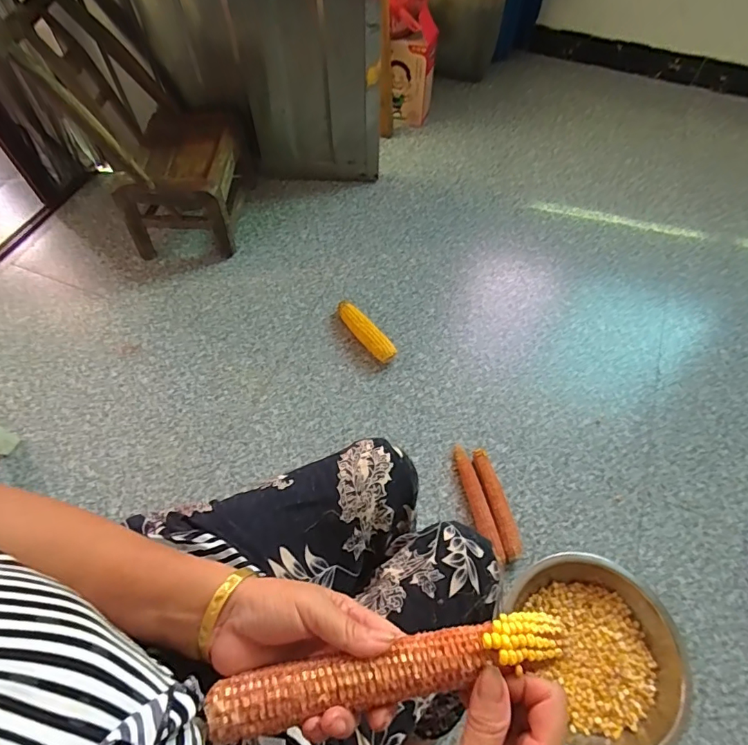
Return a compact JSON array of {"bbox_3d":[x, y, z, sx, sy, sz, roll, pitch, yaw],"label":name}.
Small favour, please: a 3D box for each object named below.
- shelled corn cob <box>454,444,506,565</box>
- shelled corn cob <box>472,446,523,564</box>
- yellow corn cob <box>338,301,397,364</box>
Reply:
[{"bbox_3d":[0.193,0.244,0.885,0.032,0.032,0.229,-11,60,-9],"label":"shelled corn cob"},{"bbox_3d":[0.230,0.248,0.882,0.038,0.034,0.207,-10,60,-9],"label":"shelled corn cob"},{"bbox_3d":[-0.025,-0.097,1.077,0.054,0.044,0.200,-31,65,-19],"label":"yellow corn cob"}]

